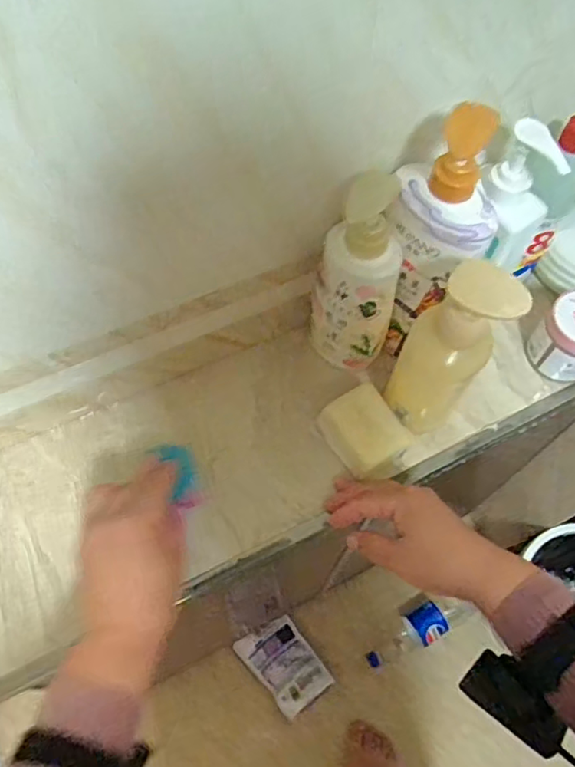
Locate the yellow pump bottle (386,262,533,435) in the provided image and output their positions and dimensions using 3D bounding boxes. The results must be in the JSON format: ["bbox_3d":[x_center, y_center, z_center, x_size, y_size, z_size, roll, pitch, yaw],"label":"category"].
[{"bbox_3d":[0.128,-0.026,0.482,0.066,0.179,0.056,27,65,11],"label":"yellow pump bottle"}]

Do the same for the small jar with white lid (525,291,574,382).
[{"bbox_3d":[0.289,-0.047,0.600,0.072,0.070,0.065,35,67,14],"label":"small jar with white lid"}]

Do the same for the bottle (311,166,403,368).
[{"bbox_3d":[0.059,-0.087,0.524,0.082,0.208,0.057,18,63,6],"label":"bottle"}]

